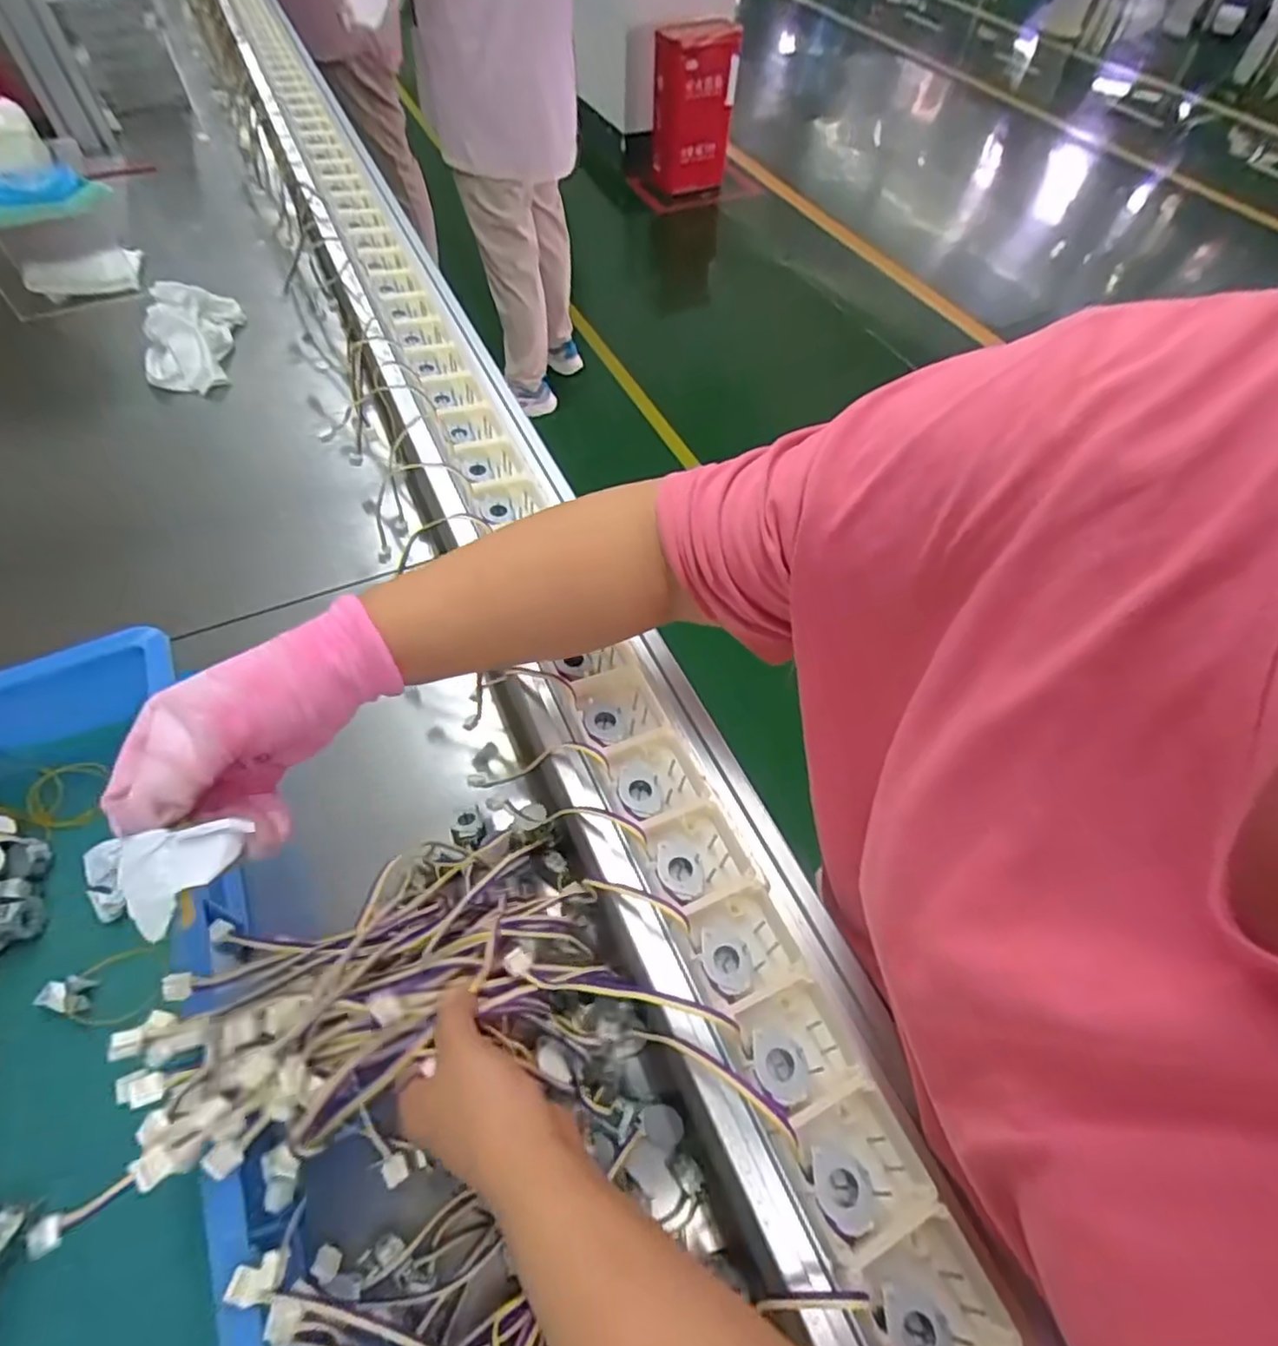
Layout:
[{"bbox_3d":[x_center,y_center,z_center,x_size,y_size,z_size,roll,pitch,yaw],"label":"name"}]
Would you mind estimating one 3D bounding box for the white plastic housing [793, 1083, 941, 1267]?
[{"bbox_3d":[0.095,0.216,0.294,0.051,0.017,0.049,-19,58,-14],"label":"white plastic housing"}]

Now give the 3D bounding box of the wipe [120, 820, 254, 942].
[{"bbox_3d":[-0.191,0.085,0.276,0.047,0.020,0.037,-9,57,-8],"label":"wipe"}]

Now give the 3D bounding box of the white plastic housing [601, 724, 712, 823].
[{"bbox_3d":[0.009,0.060,0.395,0.048,0.017,0.052,-17,58,-13],"label":"white plastic housing"}]

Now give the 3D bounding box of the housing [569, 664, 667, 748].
[{"bbox_3d":[-0.014,0.022,0.421,0.049,0.016,0.051,-17,58,-13],"label":"housing"}]

